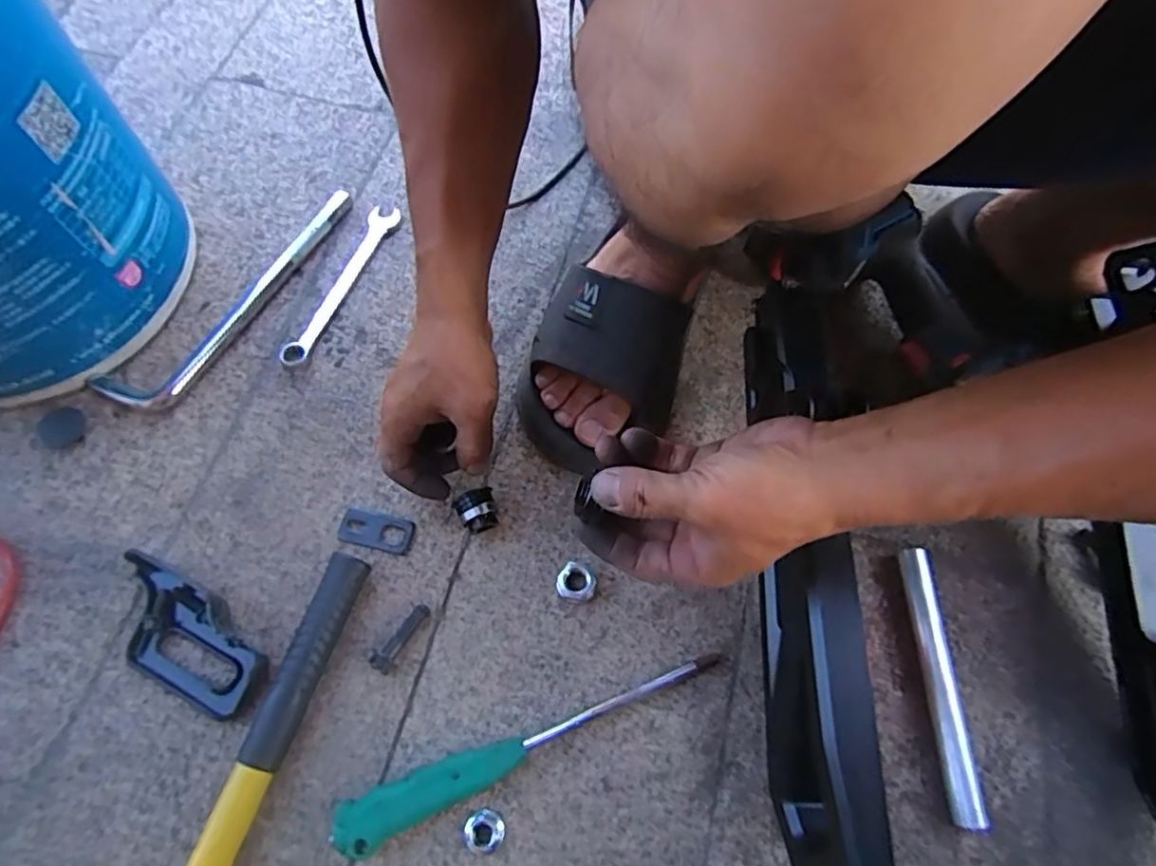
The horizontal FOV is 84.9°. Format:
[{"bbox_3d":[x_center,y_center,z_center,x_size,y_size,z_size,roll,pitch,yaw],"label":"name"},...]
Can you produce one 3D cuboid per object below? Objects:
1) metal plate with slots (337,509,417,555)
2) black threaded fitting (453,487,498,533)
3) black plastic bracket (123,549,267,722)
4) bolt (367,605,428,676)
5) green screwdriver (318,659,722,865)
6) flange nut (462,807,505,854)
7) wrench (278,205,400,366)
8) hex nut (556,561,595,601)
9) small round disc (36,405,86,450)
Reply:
[{"bbox_3d":[-0.145,0.070,0.454,0.052,0.004,0.025,13,67,5],"label":"metal plate with slots"},{"bbox_3d":[-0.071,0.056,0.446,0.027,0.021,0.027,-20,69,-9],"label":"black threaded fitting"},{"bbox_3d":[-0.261,0.134,0.411,0.125,0.028,0.060,28,69,11],"label":"black plastic bracket"},{"bbox_3d":[-0.118,0.135,0.421,0.018,0.016,0.047,33,70,12],"label":"bolt"},{"bbox_3d":[-0.026,0.195,0.392,0.248,0.021,0.029,-19,69,-9],"label":"green screwdriver"},{"bbox_3d":[-0.057,0.241,0.381,0.024,0.009,0.023,24,69,9],"label":"flange nut"},{"bbox_3d":[-0.201,-0.128,0.536,0.026,0.008,0.169,20,68,7],"label":"wrench"},{"bbox_3d":[-0.001,0.104,0.439,0.026,0.012,0.025,24,69,9],"label":"hex nut"},{"bbox_3d":[-0.391,-0.004,0.477,0.034,0.011,0.032,0,67,-1],"label":"small round disc"}]

